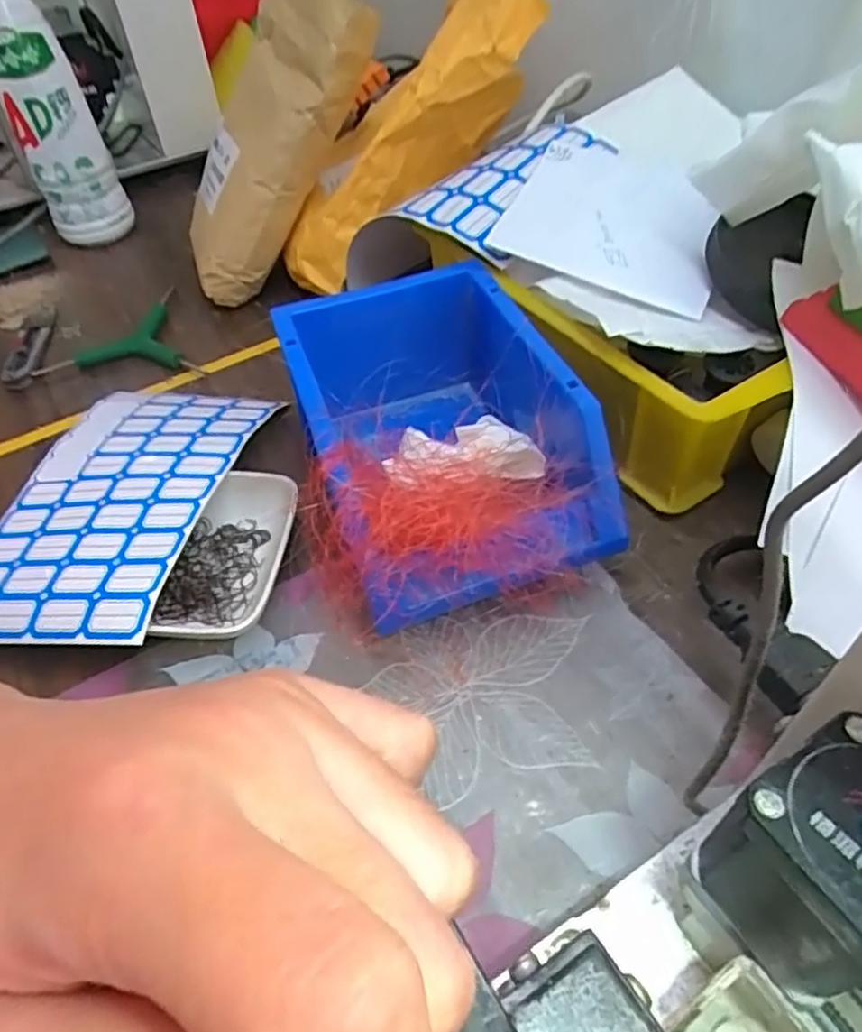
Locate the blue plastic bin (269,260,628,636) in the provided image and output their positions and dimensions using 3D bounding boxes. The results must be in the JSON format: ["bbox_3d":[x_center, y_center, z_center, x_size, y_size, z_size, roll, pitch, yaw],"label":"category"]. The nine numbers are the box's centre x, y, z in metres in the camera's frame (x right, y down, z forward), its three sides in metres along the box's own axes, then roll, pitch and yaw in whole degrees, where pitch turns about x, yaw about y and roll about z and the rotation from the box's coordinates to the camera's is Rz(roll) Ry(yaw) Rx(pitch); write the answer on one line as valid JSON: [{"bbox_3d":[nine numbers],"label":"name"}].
[{"bbox_3d":[0.000,-0.035,0.336,0.129,0.081,0.192,-17,50,-10],"label":"blue plastic bin"}]

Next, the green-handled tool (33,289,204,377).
[{"bbox_3d":[-0.211,-0.135,0.486,0.109,0.012,0.094,-2,49,3],"label":"green-handled tool"}]

